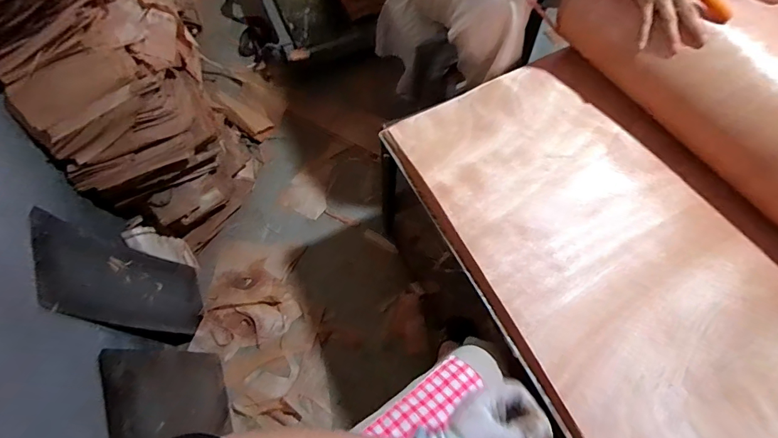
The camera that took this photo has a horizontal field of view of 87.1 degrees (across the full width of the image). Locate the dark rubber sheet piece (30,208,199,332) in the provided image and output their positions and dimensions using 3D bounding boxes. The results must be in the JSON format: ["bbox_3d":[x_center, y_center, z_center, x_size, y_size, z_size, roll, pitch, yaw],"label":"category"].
[{"bbox_3d":[-0.613,0.148,0.975,0.041,0.486,0.227,-23,66,1],"label":"dark rubber sheet piece"}]

